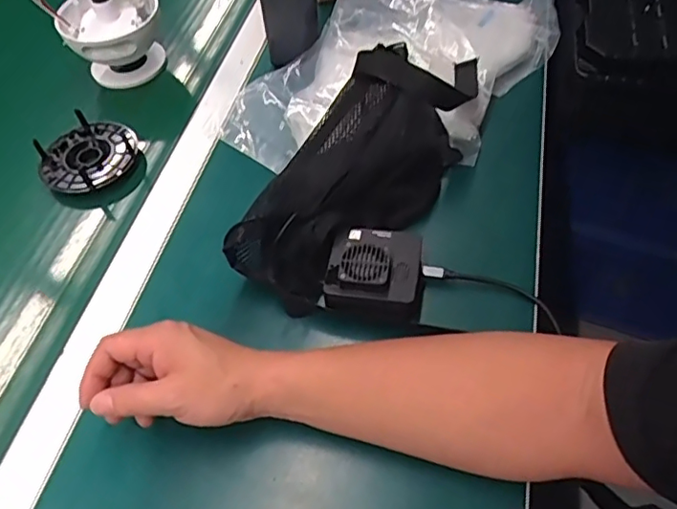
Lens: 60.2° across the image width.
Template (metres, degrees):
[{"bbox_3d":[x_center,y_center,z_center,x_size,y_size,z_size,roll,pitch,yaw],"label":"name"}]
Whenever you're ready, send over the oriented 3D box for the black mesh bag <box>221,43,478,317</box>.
[{"bbox_3d":[0.031,-0.089,0.536,0.113,0.097,0.307,27,61,19],"label":"black mesh bag"}]

